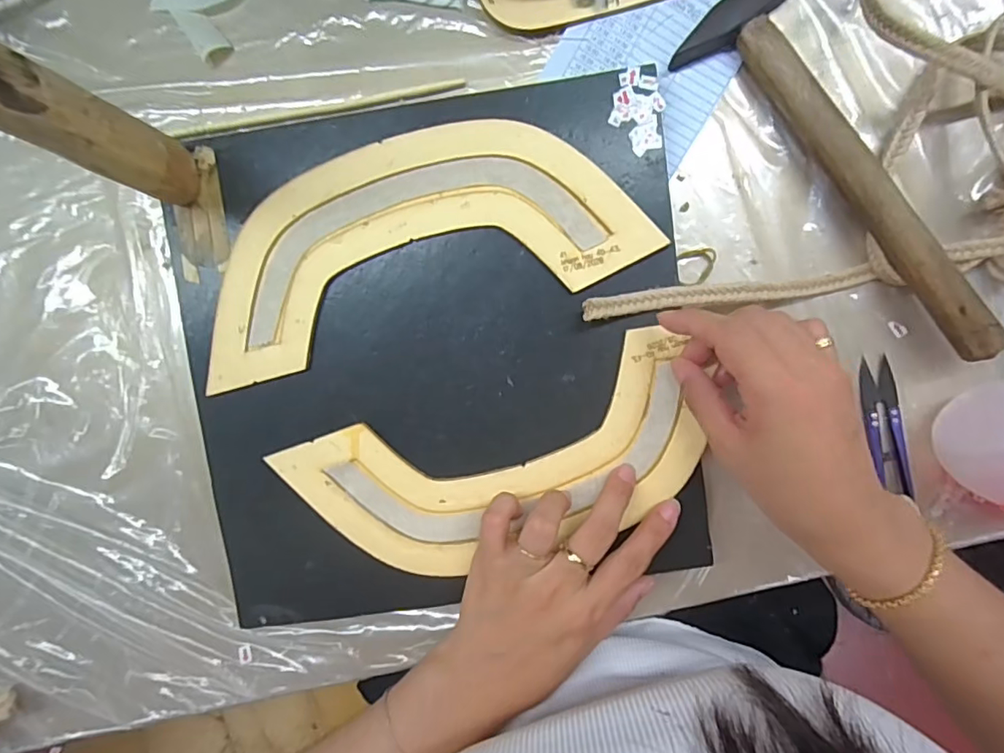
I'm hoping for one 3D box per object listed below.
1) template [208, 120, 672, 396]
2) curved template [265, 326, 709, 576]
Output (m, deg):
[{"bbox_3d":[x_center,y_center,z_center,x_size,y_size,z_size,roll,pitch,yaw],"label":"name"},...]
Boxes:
[{"bbox_3d":[-0.056,-0.083,0.314,0.269,0.006,0.116,-15,93,5],"label":"template"},{"bbox_3d":[-0.006,0.056,0.319,0.242,0.007,0.106,-15,93,4],"label":"curved template"}]

